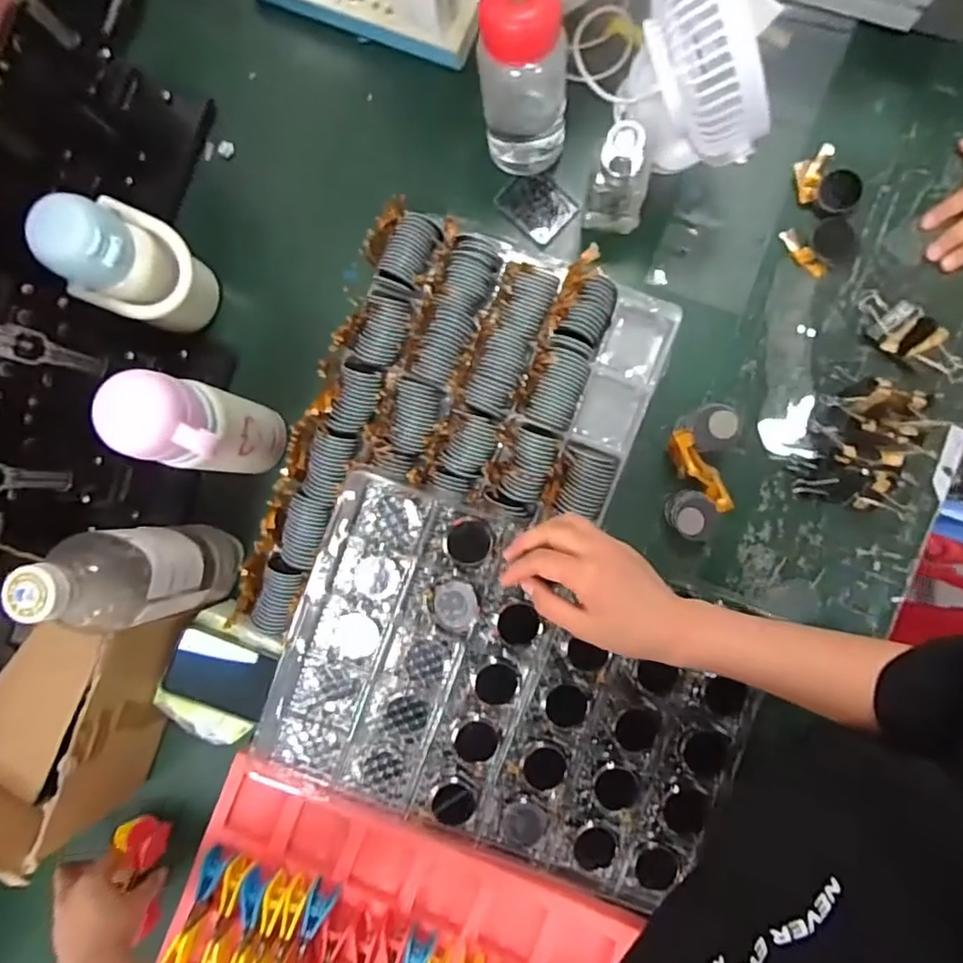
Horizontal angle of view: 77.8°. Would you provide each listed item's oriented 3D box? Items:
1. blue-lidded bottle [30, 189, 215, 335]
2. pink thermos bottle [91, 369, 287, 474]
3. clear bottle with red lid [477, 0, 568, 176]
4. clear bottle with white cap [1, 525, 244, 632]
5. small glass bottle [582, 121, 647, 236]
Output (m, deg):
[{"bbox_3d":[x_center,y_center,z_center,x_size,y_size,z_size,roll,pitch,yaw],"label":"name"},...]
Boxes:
[{"bbox_3d":[-0.310,-0.192,0.548,0.073,0.169,0.091,32,91,4],"label":"blue-lidded bottle"},{"bbox_3d":[-0.241,-0.045,0.516,0.060,0.190,0.068,7,89,4],"label":"pink thermos bottle"},{"bbox_3d":[0.040,-0.356,0.541,0.077,0.178,0.062,2,89,4],"label":"clear bottle with red lid"},{"bbox_3d":[-0.287,0.081,0.523,0.088,0.231,0.084,-13,88,4],"label":"clear bottle with white cap"},{"bbox_3d":[0.129,-0.278,0.555,0.060,0.113,0.042,12,90,4],"label":"small glass bottle"}]

